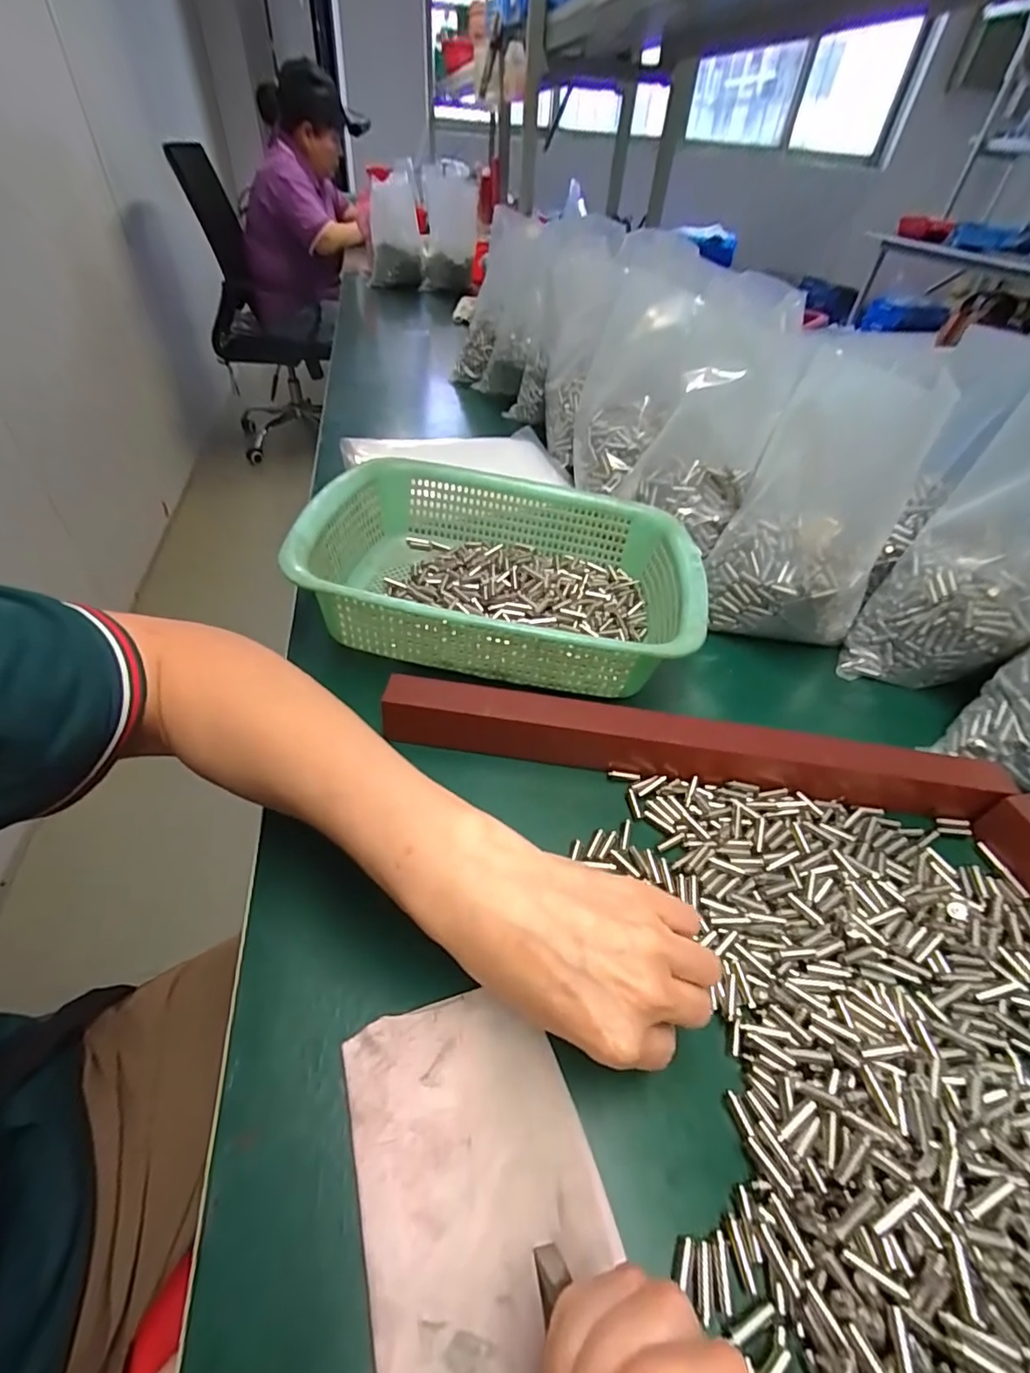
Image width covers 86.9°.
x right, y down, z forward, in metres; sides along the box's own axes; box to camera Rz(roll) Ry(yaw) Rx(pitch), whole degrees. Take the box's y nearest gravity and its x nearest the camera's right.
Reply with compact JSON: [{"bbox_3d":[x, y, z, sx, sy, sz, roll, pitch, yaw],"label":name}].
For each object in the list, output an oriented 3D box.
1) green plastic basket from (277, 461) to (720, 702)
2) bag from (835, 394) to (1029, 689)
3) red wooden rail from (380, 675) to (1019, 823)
[{"bbox_3d":[-0.007,-0.095,0.443,0.291,0.081,0.221,7,45,2],"label":"green plastic basket"},{"bbox_3d":[0.356,-0.091,0.407,0.107,0.231,0.070,38,33,29],"label":"bag"},{"bbox_3d":[0.109,0.039,0.352,0.381,0.038,0.029,7,45,2],"label":"red wooden rail"}]

